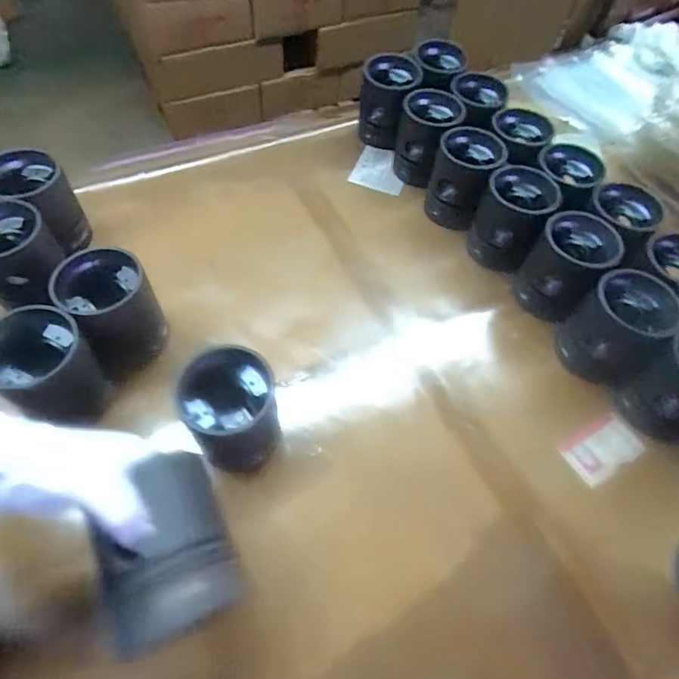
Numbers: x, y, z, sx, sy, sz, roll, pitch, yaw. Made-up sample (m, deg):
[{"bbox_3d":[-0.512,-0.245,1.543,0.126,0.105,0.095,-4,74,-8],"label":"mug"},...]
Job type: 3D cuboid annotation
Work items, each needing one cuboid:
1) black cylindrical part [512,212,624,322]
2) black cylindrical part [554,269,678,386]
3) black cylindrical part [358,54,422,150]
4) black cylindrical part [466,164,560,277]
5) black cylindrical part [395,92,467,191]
[{"bbox_3d":[0.291,-0.095,0.604,0.092,0.097,0.102,41,64,21],"label":"black cylindrical part"},{"bbox_3d":[0.331,-0.014,0.556,0.091,0.111,0.092,2,57,-2],"label":"black cylindrical part"},{"bbox_3d":[0.081,-0.395,0.781,0.090,0.108,0.109,11,57,4],"label":"black cylindrical part"},{"bbox_3d":[0.236,-0.165,0.643,0.086,0.097,0.093,2,57,-2],"label":"black cylindrical part"},{"bbox_3d":[0.136,-0.312,0.738,0.093,0.108,0.099,2,57,-2],"label":"black cylindrical part"}]

